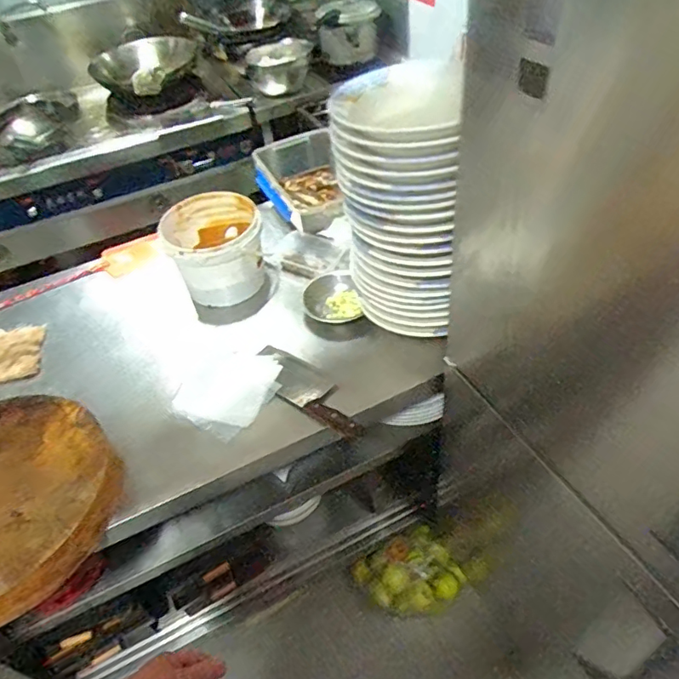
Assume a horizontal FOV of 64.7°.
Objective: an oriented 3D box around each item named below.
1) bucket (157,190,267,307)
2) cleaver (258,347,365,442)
[{"bbox_3d":[-0.283,-0.206,1.270,0.208,0.226,0.212,-4,46,4],"label":"bucket"},{"bbox_3d":[-0.062,0.104,1.071,0.085,0.033,0.303,-38,53,-26],"label":"cleaver"}]

